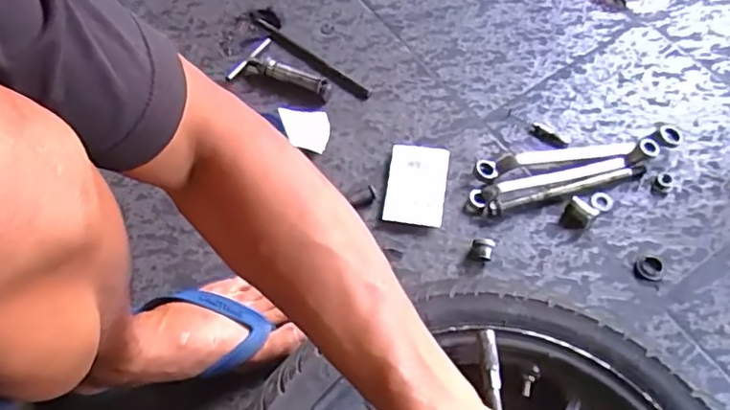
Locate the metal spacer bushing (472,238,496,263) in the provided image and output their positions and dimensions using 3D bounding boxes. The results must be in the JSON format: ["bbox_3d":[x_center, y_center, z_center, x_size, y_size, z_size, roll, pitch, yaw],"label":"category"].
[{"bbox_3d":[0.132,0.049,0.650,0.023,0.021,0.023,16,64,11],"label":"metal spacer bushing"}]

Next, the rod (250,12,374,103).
[{"bbox_3d":[-0.082,-0.209,0.801,0.231,0.012,0.022,39,70,20],"label":"rod"}]

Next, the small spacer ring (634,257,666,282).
[{"bbox_3d":[0.317,0.070,0.641,0.032,0.005,0.029,-41,68,-18],"label":"small spacer ring"}]

